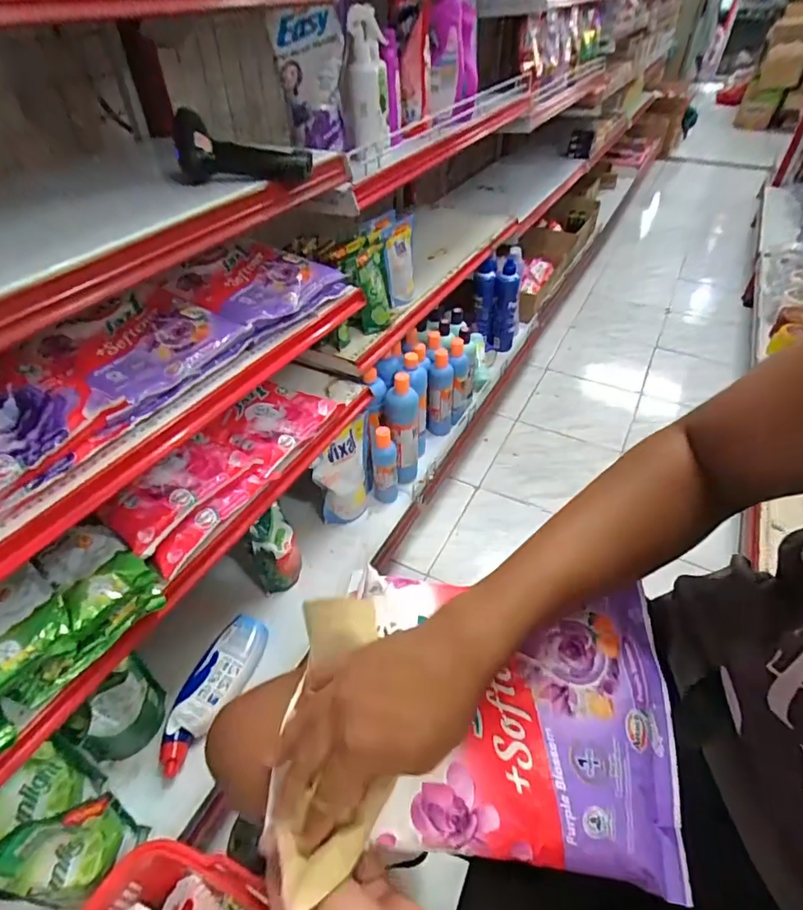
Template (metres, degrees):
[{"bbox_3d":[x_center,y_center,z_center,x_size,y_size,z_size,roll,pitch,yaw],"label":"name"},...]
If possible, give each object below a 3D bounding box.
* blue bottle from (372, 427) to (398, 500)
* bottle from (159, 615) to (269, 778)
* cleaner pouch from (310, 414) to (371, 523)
[{"bbox_3d":[-0.034,0.023,1.063,0.053,0.185,0.042,0,43,0],"label":"blue bottle"},{"bbox_3d":[-0.299,0.378,0.816,0.083,0.052,0.243,15,45,15],"label":"bottle"},{"bbox_3d":[-0.108,0.042,1.022,0.141,0.216,0.055,-32,52,-29],"label":"cleaner pouch"}]

